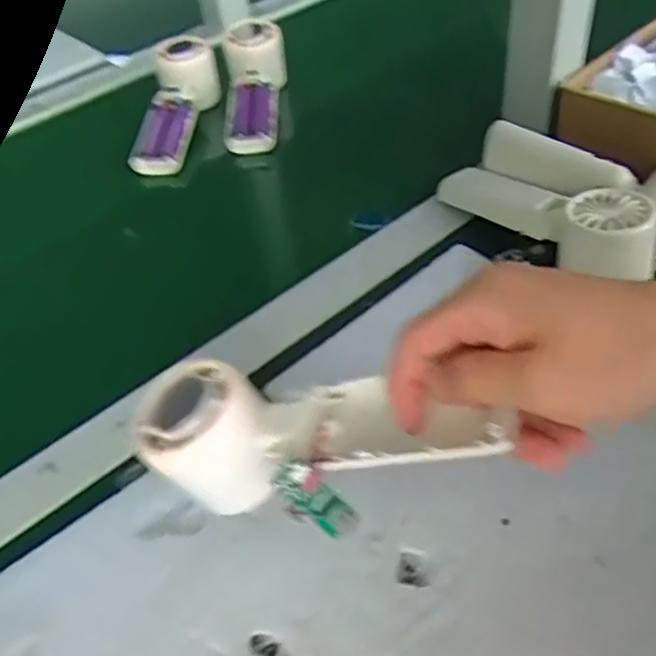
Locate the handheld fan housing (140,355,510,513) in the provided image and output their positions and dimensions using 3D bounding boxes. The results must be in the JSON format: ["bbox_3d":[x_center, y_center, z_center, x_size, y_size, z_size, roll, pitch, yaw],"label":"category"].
[{"bbox_3d":[-0.003,0.048,0.301,0.159,0.052,0.048,-2,46,15],"label":"handheld fan housing"}]

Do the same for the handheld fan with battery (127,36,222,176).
[{"bbox_3d":[-0.143,-0.206,0.642,0.055,0.039,0.164,4,60,11],"label":"handheld fan with battery"}]

